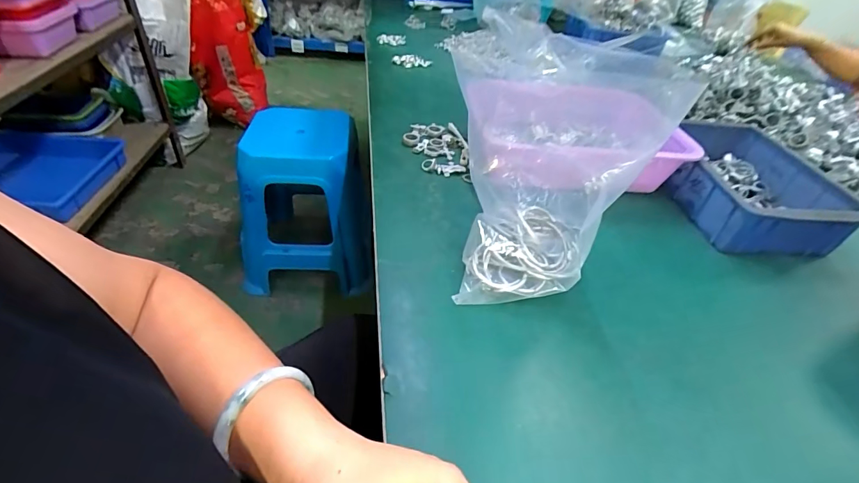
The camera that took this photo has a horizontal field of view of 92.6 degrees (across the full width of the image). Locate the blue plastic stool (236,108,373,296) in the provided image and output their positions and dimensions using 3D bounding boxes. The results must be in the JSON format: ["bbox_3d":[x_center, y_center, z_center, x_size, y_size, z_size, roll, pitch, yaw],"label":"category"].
[{"bbox_3d":[-0.382,-0.113,1.331,0.376,0.522,0.322,5,42,-2],"label":"blue plastic stool"}]

